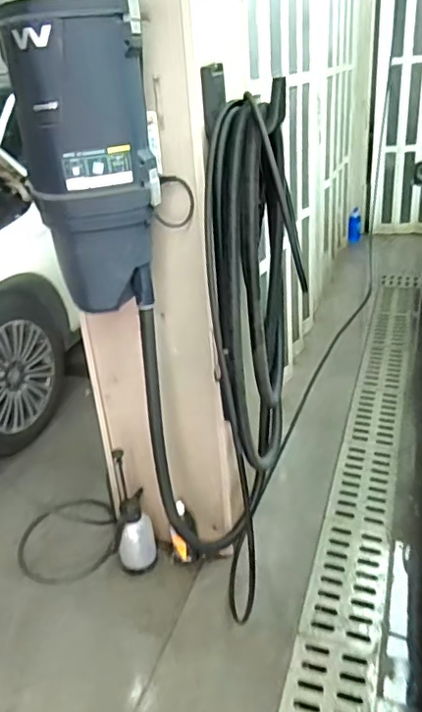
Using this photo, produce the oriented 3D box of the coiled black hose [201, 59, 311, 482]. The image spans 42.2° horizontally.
[{"bbox_3d":[0.110,-0.161,1.528,0.164,1.084,0.528,9,31,23],"label":"coiled black hose"}]

